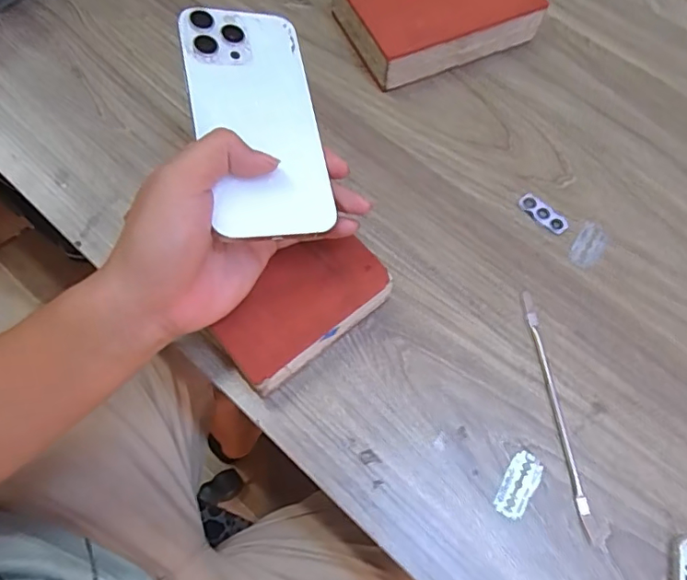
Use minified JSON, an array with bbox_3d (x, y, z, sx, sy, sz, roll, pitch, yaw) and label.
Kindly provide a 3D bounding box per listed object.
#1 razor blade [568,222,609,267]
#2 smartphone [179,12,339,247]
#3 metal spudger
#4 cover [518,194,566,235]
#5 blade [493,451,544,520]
[{"bbox_3d":[0.191,-0.035,0.408,0.022,0.004,0.039,33,70,14],"label":"razor blade"},{"bbox_3d":[-0.054,-0.105,0.330,0.075,0.015,0.154,-9,79,-23],"label":"smartphone"},{"bbox_3d":[0.143,0.077,0.355,0.007,0.004,0.164,-6,66,-2],"label":"metal spudger"},{"bbox_3d":[0.158,-0.060,0.417,0.040,0.004,0.016,42,73,17],"label":"cover"},{"bbox_3d":[0.112,0.124,0.335,0.020,0.004,0.042,28,69,12],"label":"blade"}]

